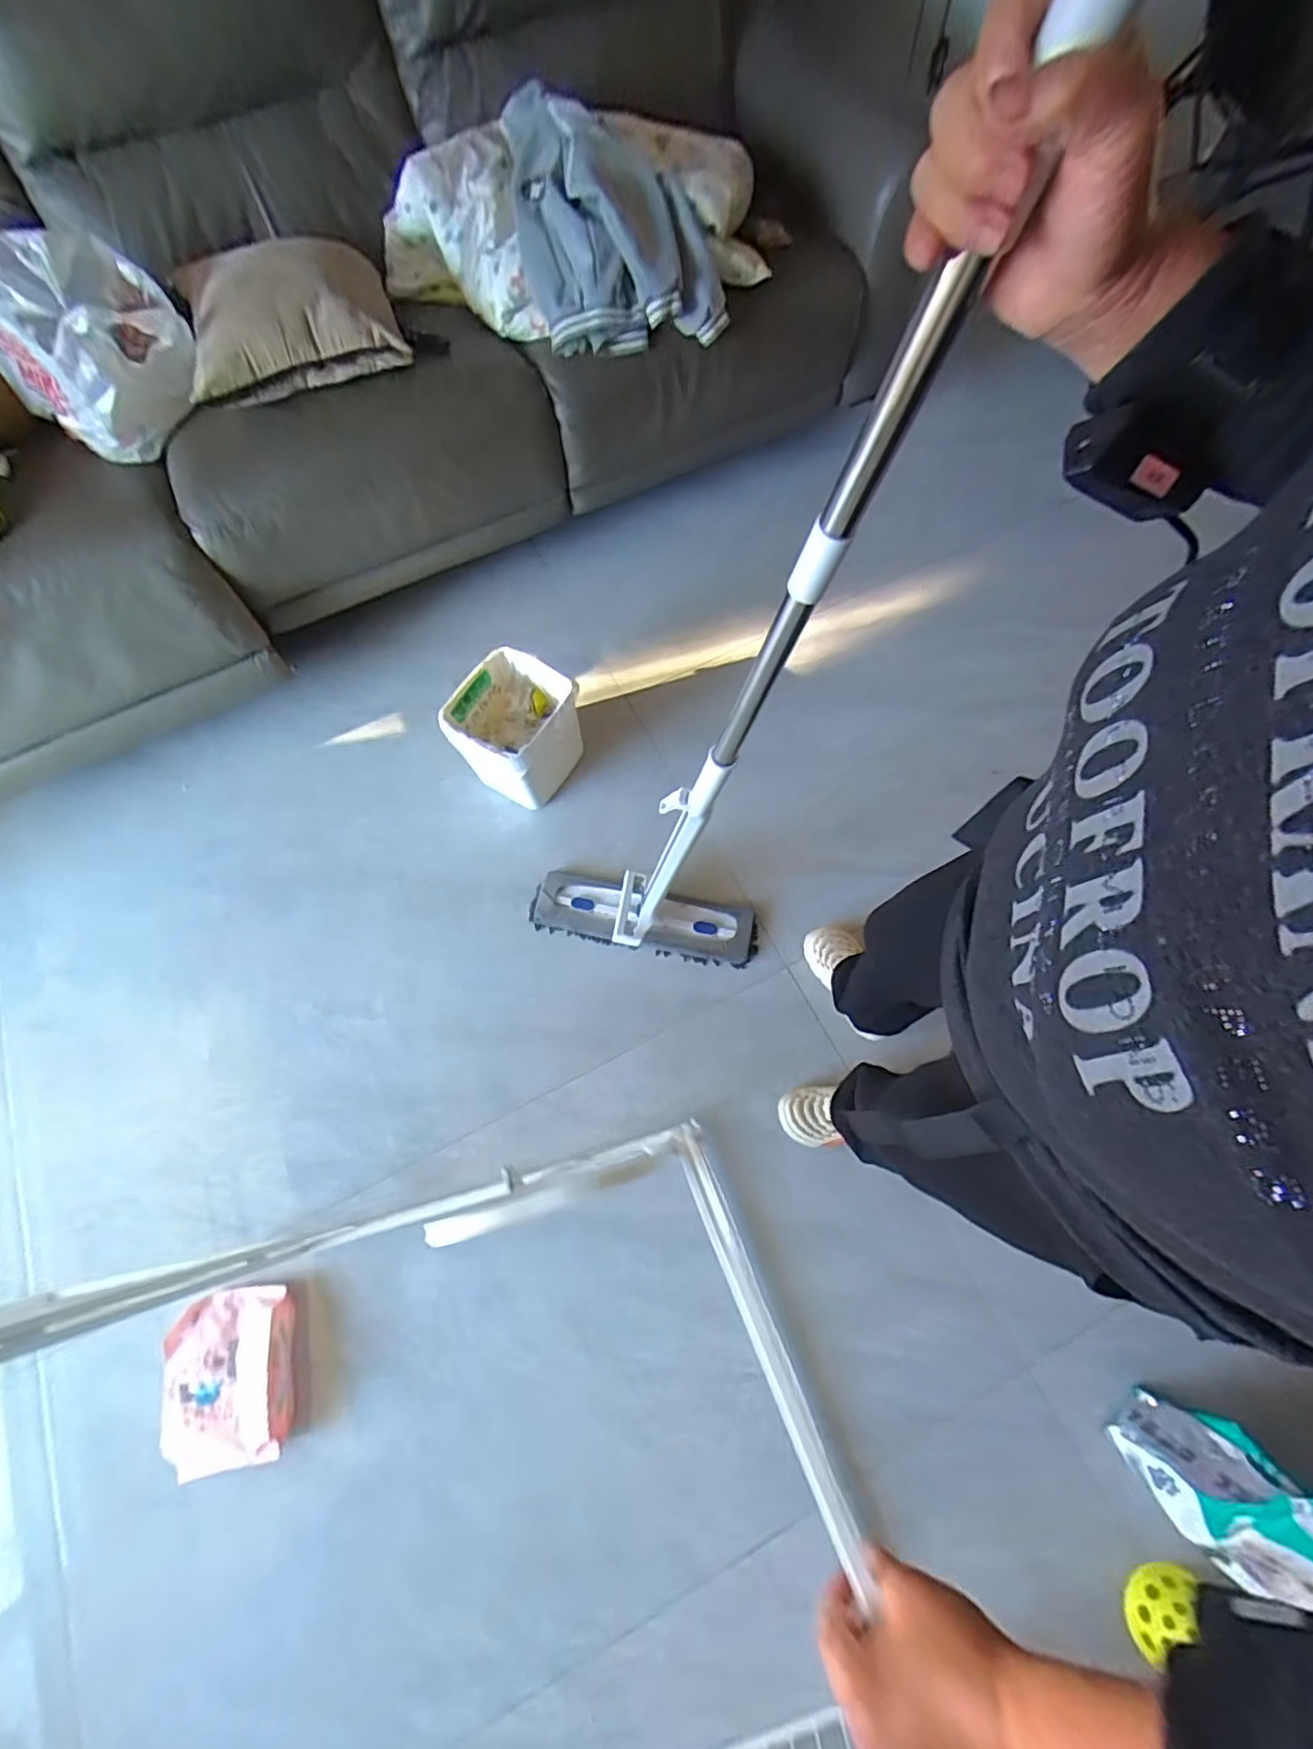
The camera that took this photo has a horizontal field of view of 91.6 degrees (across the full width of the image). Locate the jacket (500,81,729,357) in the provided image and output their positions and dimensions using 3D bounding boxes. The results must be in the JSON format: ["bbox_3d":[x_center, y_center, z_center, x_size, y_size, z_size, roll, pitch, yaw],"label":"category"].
[{"bbox_3d":[-0.087,-1.286,1.259,0.366,0.260,0.341,-18,66,-2],"label":"jacket"}]

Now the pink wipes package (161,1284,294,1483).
[{"bbox_3d":[-0.718,0.838,1.060,0.227,0.052,0.248,-15,69,-4],"label":"pink wipes package"}]

